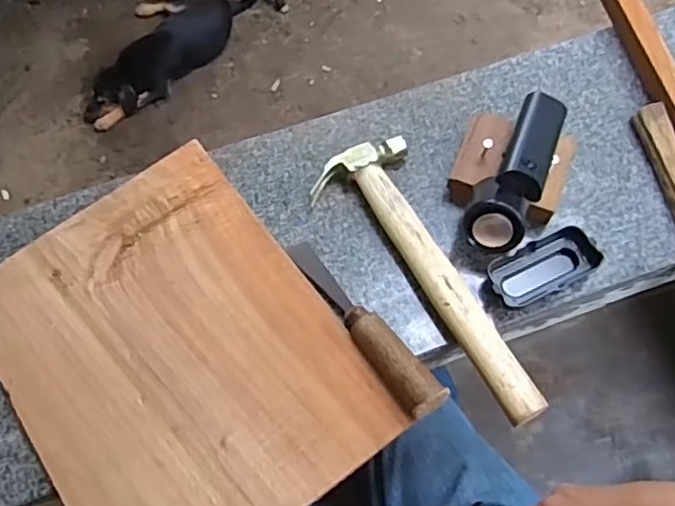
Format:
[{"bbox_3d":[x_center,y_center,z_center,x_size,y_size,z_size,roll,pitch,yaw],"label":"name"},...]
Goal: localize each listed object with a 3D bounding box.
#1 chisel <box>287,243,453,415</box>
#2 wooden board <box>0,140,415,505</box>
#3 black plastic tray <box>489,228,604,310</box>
[{"bbox_3d":[0.020,0.062,0.572,0.033,0.029,0.209,-35,69,-15],"label":"chisel"},{"bbox_3d":[-0.152,0.092,0.574,0.279,0.008,0.364,-34,69,-15],"label":"wooden board"},{"bbox_3d":[0.201,0.012,0.605,0.108,0.022,0.052,-25,67,-11],"label":"black plastic tray"}]

